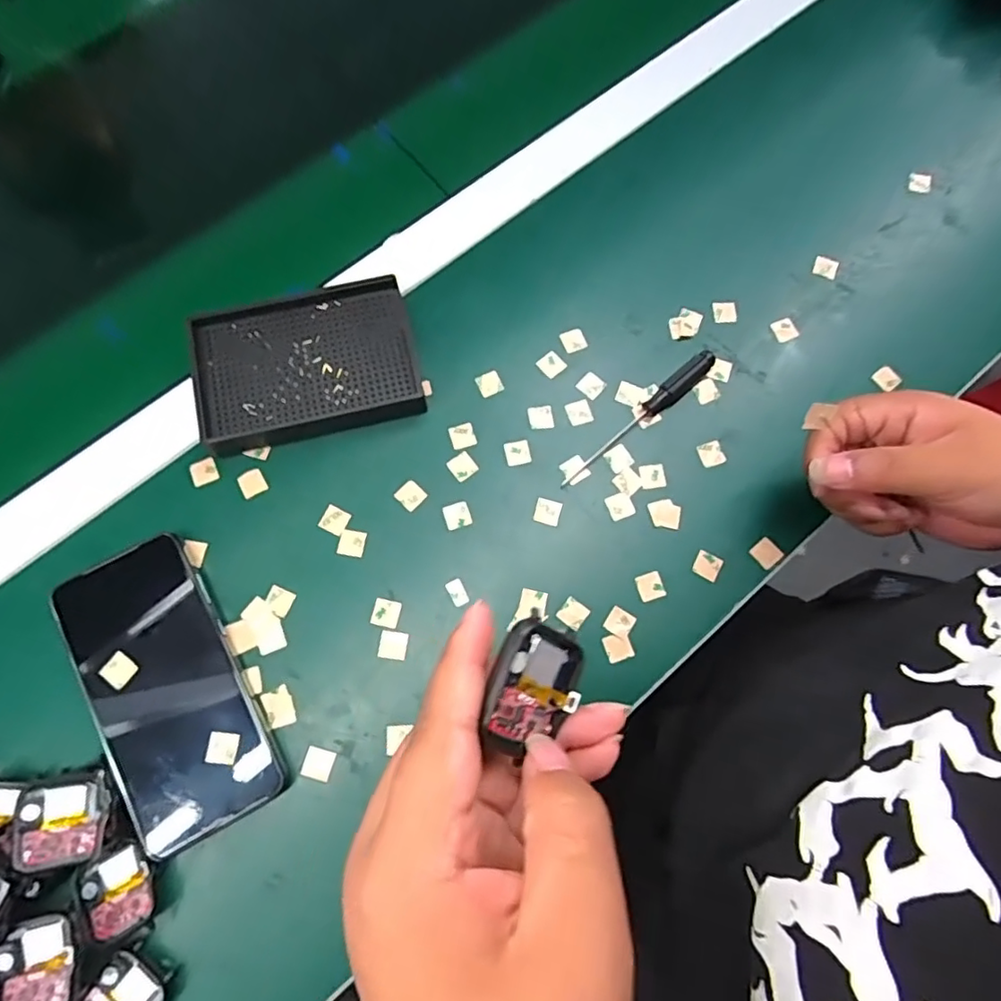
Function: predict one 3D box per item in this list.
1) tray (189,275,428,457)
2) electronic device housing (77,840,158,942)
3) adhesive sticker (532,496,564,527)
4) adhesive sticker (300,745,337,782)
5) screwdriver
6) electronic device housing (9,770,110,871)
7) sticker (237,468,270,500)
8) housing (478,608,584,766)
[{"bbox_3d":[-0.124,-0.088,0.389,0.137,0.024,0.089,-14,76,-5],"label":"tray"},{"bbox_3d":[-0.197,0.202,0.311,0.035,0.009,0.040,-26,77,-8],"label":"electronic device housing"},{"bbox_3d":[0.030,0.007,0.375,0.016,0.004,0.016,16,75,3],"label":"adhesive sticker"},{"bbox_3d":[-0.102,0.147,0.335,0.016,0.004,0.015,15,65,3],"label":"adhesive sticker"},{"bbox_3d":[0.092,-0.053,0.388,0.130,0.017,0.014,-41,80,-11],"label":"screwdriver"},{"bbox_3d":[-0.220,0.161,0.302,0.038,0.009,0.043,10,43,-38],"label":"electronic device housing"},{"bbox_3d":[-0.156,-0.011,0.377,0.016,0.004,0.016,-28,75,-10],"label":"sticker"},{"bbox_3d":[0.011,0.063,0.205,0.009,0.038,0.042,8,70,47],"label":"housing"}]

